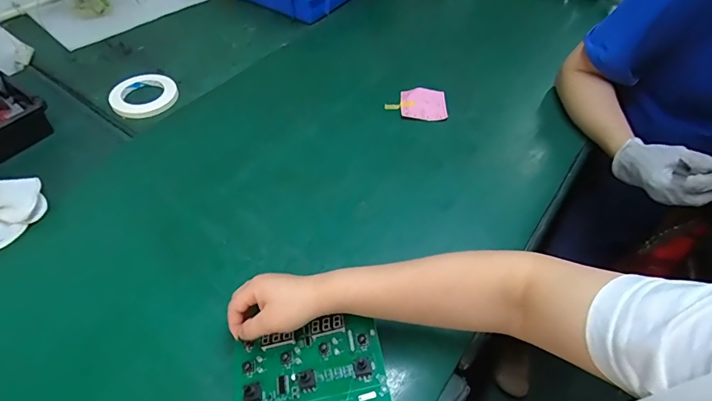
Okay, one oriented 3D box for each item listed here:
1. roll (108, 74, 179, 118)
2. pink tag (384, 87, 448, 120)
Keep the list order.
[{"bbox_3d":[-0.396,-0.197,0.764,0.114,0.014,0.117,0,51,0],"label":"roll"},{"bbox_3d":[0.113,-0.181,0.757,0.109,0.014,0.072,1,51,1],"label":"pink tag"}]

